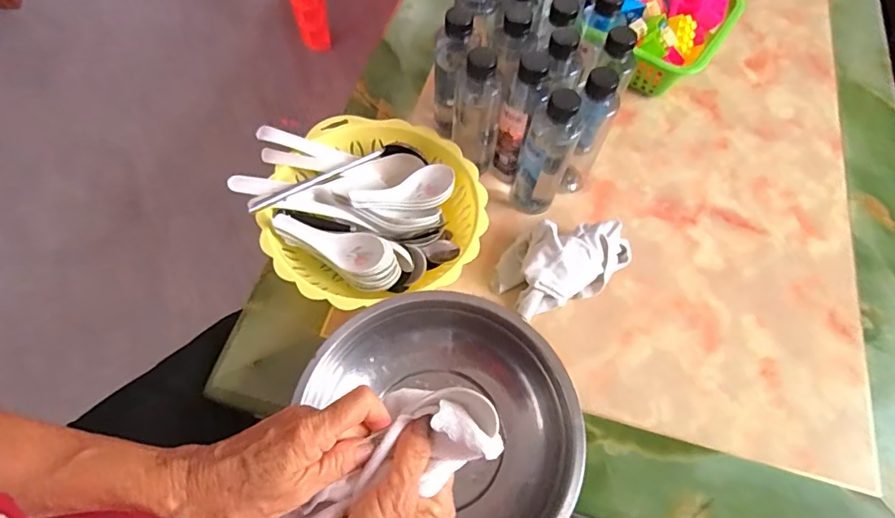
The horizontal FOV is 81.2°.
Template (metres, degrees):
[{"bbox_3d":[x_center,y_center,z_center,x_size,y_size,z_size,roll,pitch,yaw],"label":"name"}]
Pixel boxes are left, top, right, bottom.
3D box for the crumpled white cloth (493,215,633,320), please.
[{"bbox_3d":[0.133,-0.001,0.600,0.161,0.059,0.094,-19,65,-12],"label":"crumpled white cloth"}]

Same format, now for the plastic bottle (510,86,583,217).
[{"bbox_3d":[0.114,-0.124,0.593,0.053,0.187,0.058,18,63,7],"label":"plastic bottle"}]

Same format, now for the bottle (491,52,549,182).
[{"bbox_3d":[0.083,-0.158,0.618,0.050,0.179,0.052,1,62,-2],"label":"bottle"}]

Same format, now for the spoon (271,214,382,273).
[{"bbox_3d":[-0.124,-0.023,0.561,0.121,0.025,0.043,23,64,9],"label":"spoon"}]

